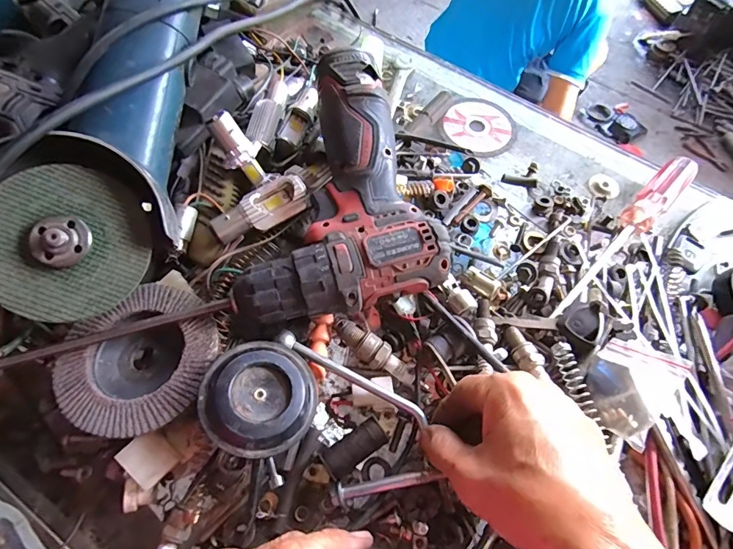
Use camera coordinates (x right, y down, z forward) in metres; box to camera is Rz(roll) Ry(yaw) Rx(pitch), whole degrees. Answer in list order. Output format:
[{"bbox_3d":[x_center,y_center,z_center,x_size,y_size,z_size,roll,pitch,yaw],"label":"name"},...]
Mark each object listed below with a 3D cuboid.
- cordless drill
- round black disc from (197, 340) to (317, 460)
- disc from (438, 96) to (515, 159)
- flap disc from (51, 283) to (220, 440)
[{"bbox_3d":[-0.028,-0.066,0.312,0.140,0.066,0.201,-8,66,-6],"label":"cordless drill"},{"bbox_3d":[-0.064,0.073,0.251,0.066,0.018,0.066,6,64,-13],"label":"round black disc"},{"bbox_3d":[0.108,-0.145,0.410,0.078,0.005,0.074,1,63,-3],"label":"disc"},{"bbox_3d":[-0.142,0.055,0.265,0.094,0.015,0.086,1,65,-2],"label":"flap disc"}]

